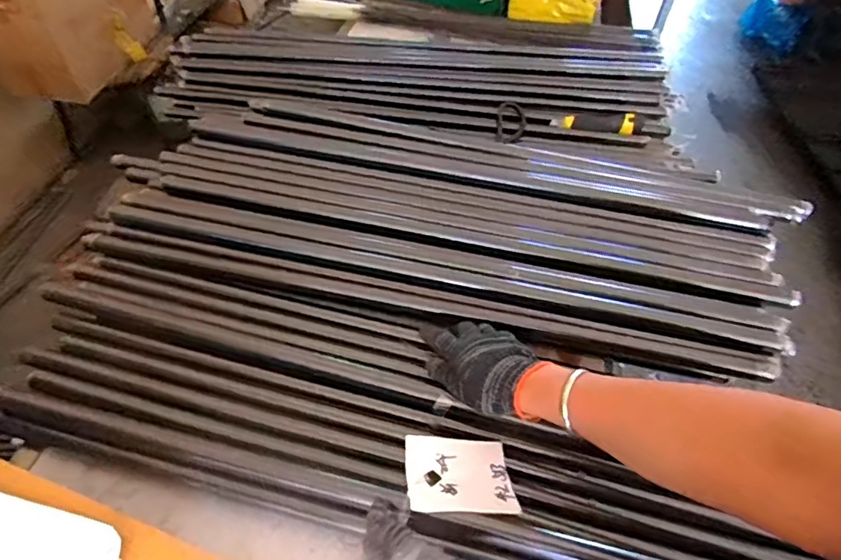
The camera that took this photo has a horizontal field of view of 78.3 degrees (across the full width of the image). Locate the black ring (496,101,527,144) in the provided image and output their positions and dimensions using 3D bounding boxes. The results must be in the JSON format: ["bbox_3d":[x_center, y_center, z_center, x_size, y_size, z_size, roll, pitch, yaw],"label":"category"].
[{"bbox_3d":[0.163,-0.284,0.929,0.051,0.008,0.079,5,80,4],"label":"black ring"}]

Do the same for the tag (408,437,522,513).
[{"bbox_3d":[0.037,0.182,0.485,0.098,0.009,0.077,6,37,-13],"label":"tag"}]

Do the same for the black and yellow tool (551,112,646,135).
[{"bbox_3d":[0.317,-0.286,0.919,0.157,0.030,0.037,7,49,3],"label":"black and yellow tool"}]

